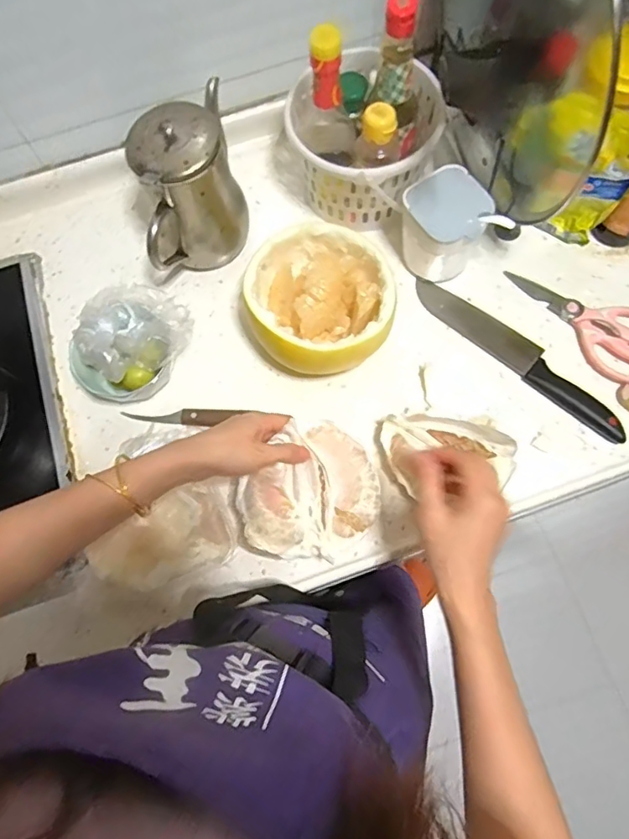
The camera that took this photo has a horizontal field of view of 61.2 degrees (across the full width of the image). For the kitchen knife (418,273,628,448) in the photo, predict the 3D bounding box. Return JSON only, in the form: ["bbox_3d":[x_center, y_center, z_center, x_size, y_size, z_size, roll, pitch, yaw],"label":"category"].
[{"bbox_3d":[0.232,-0.077,0.608,0.277,0.021,0.042,40,79,13],"label":"kitchen knife"}]

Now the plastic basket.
[{"bbox_3d":[0.057,-0.320,0.625,0.166,0.102,0.170,17,75,7],"label":"plastic basket"}]

